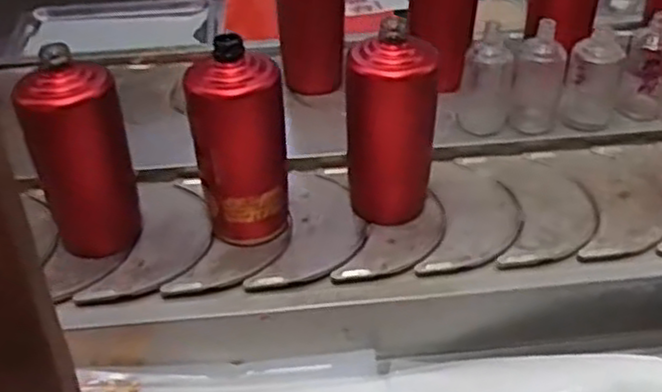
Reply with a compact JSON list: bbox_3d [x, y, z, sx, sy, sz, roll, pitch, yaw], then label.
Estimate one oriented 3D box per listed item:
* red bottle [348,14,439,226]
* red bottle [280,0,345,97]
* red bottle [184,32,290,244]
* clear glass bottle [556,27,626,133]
[{"bbox_3d":[0.053,-0.060,0.696,0.064,0.183,0.071,-27,45,-30],"label":"red bottle"},{"bbox_3d":[-0.021,-0.205,0.893,0.080,0.188,0.078,-2,38,-1],"label":"red bottle"},{"bbox_3d":[-0.079,-0.040,0.675,0.076,0.191,0.064,-2,38,-1],"label":"red bottle"},{"bbox_3d":[0.289,-0.126,0.823,0.055,0.114,0.058,14,40,19],"label":"clear glass bottle"}]

